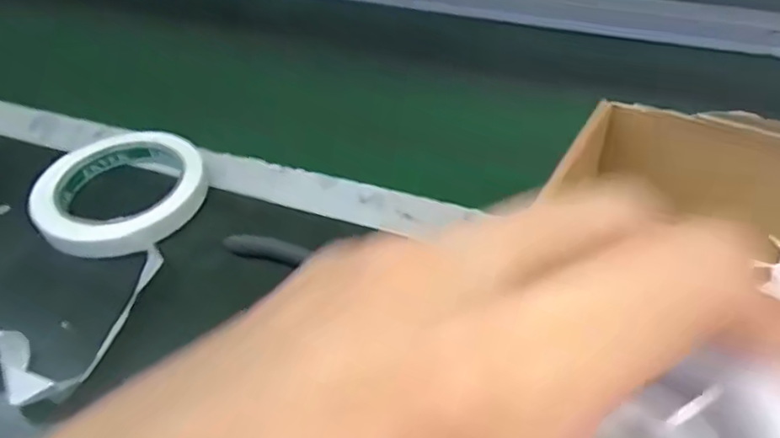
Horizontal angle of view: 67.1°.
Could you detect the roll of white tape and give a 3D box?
[{"bbox_3d":[-0.185,-0.024,0.395,0.106,0.025,0.121,-35,52,-30],"label":"roll of white tape"}]

